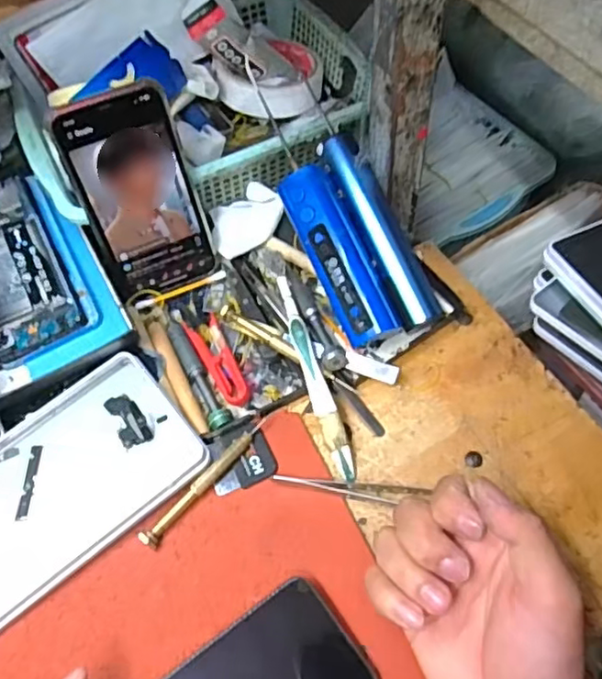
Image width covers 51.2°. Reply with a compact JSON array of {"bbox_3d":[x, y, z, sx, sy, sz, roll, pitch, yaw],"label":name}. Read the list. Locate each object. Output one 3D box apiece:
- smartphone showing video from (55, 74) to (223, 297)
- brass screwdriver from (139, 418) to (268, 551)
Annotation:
[{"bbox_3d":[-0.110,-0.100,0.445,0.073,0.148,0.006,-22,40,-9],"label":"smartphone showing video"},{"bbox_3d":[-0.060,0.089,0.403,0.010,0.011,0.107,34,67,22],"label":"brass screwdriver"}]

